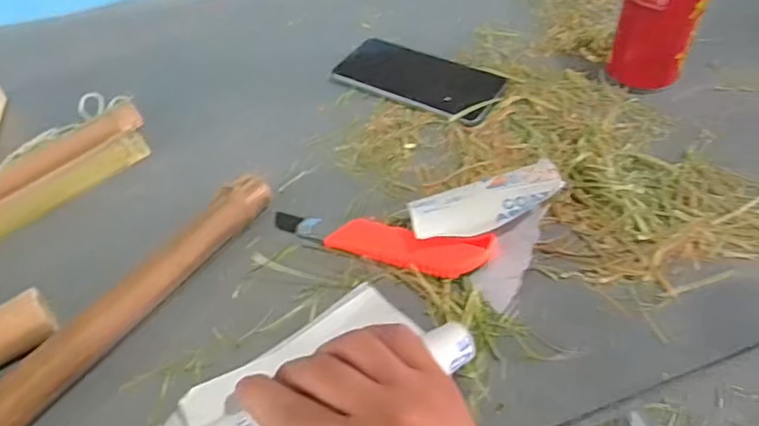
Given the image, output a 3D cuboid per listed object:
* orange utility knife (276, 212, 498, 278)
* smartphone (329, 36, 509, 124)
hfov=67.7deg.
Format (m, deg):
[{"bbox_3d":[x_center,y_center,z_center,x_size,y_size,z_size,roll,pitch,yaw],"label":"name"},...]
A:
[{"bbox_3d":[-0.004,0.021,0.410,0.166,0.017,0.036,10,50,14],"label":"orange utility knife"},{"bbox_3d":[0.038,-0.131,0.548,0.159,0.006,0.079,24,54,25],"label":"smartphone"}]

